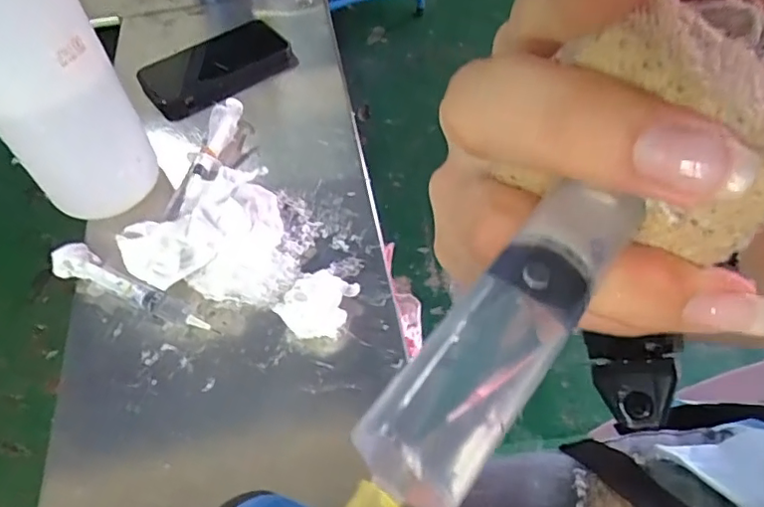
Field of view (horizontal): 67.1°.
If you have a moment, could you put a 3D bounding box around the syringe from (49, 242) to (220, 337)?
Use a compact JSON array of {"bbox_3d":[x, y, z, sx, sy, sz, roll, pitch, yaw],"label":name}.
[{"bbox_3d":[-0.182,0.025,0.423,0.138,0.025,0.025,18,57,16],"label":"syringe"}]

